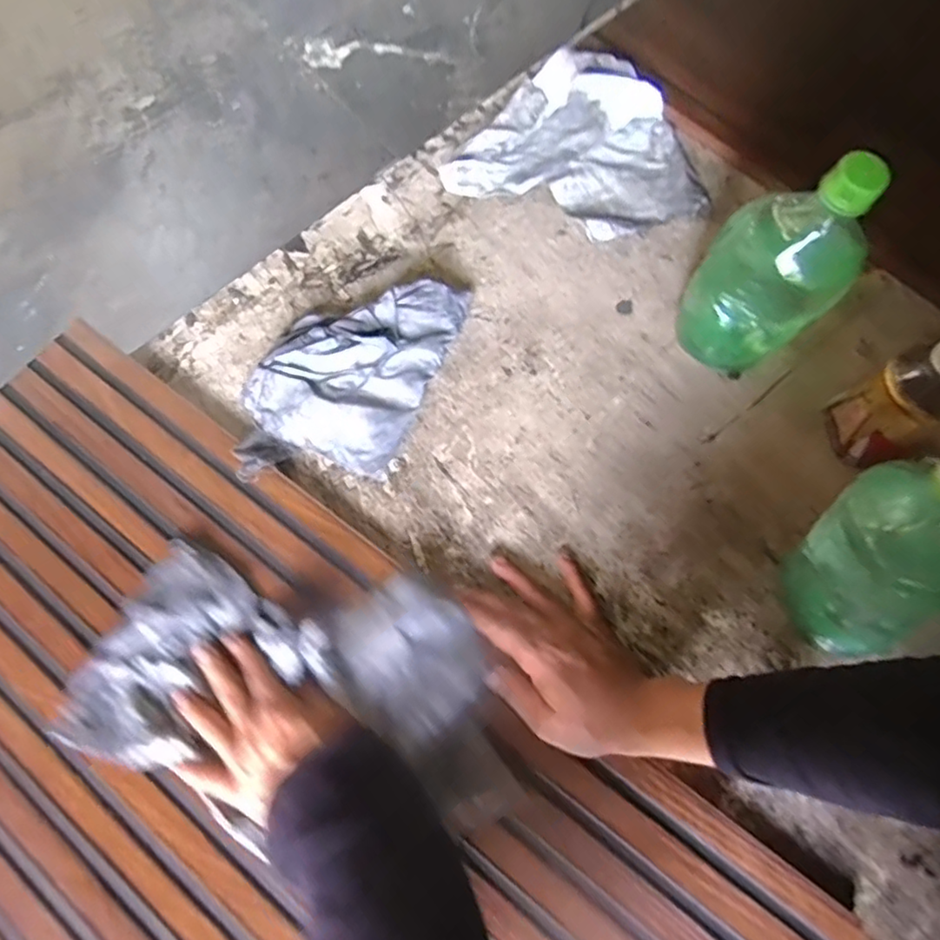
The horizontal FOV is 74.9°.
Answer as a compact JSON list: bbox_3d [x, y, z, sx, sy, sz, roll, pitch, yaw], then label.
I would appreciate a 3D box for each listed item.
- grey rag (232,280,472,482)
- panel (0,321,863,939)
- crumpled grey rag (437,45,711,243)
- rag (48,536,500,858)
[{"bbox_3d":[-0.107,-0.084,0.530,0.144,0.032,0.206,19,70,9],"label":"grey rag"},{"bbox_3d":[-0.169,0.208,0.430,0.754,0.028,0.364,36,74,14],"label":"panel"},{"bbox_3d":[0.118,-0.323,0.605,0.235,0.045,0.176,23,71,10],"label":"crumpled grey rag"},{"bbox_3d":[-0.142,0.150,0.434,0.298,0.023,0.185,-3,69,5],"label":"rag"}]

